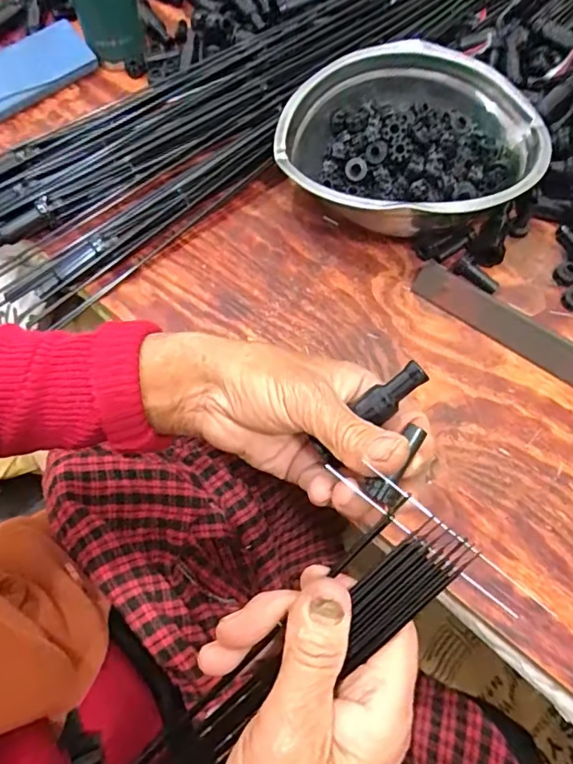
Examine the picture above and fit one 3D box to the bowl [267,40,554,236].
[{"bbox_3d":[0.103,-0.198,0.447,0.217,0.057,0.182,3,69,2],"label":"bowl"}]

